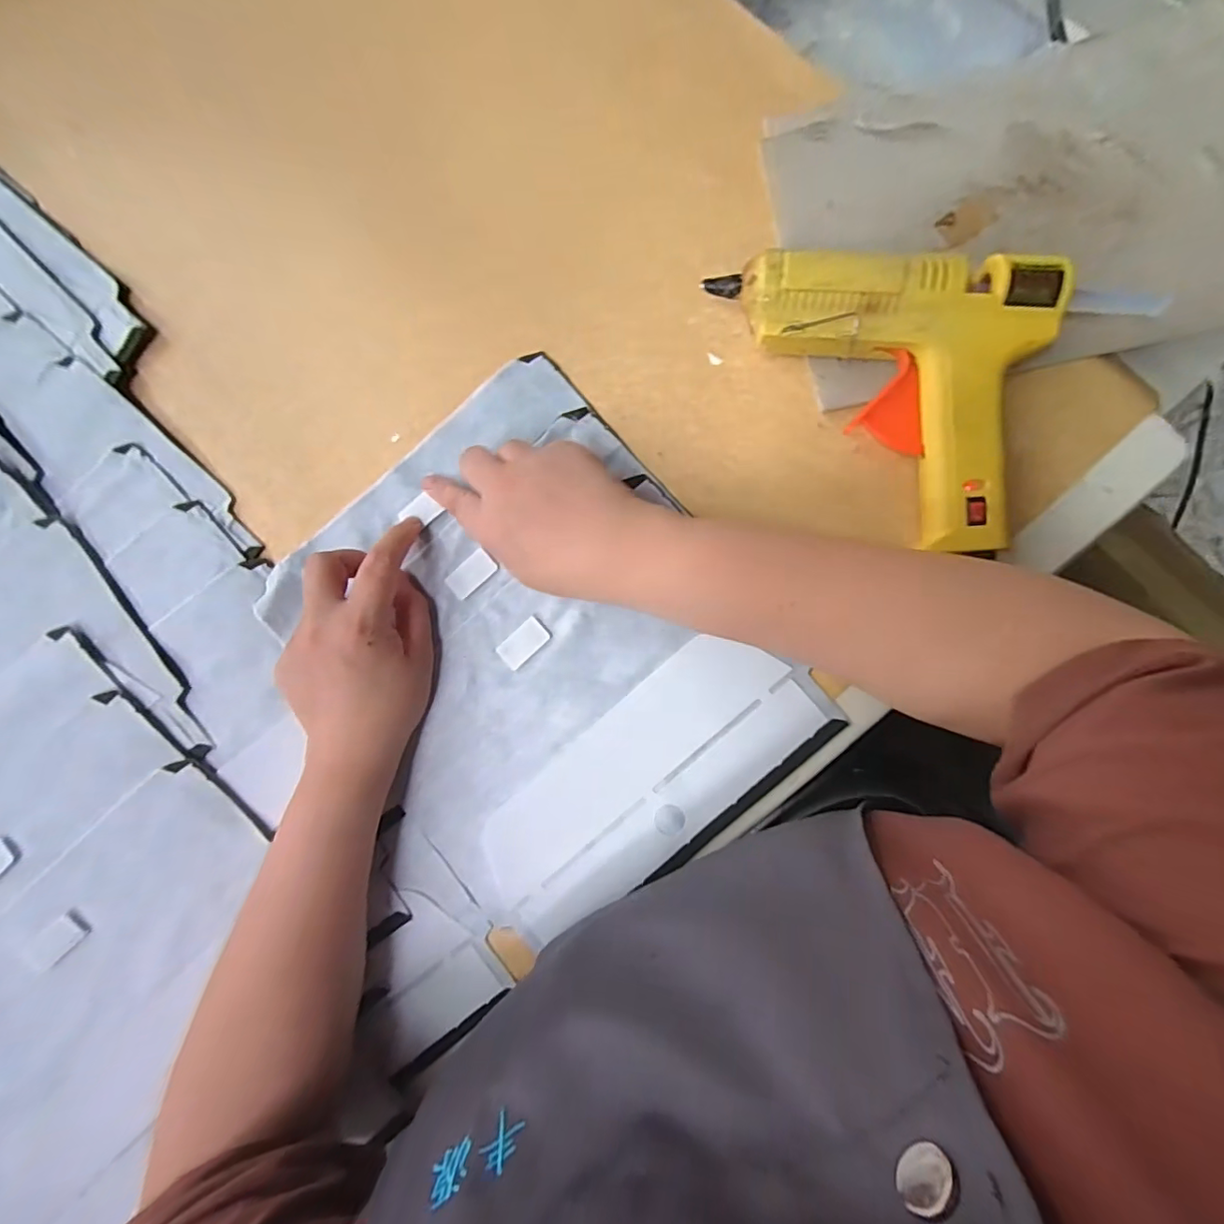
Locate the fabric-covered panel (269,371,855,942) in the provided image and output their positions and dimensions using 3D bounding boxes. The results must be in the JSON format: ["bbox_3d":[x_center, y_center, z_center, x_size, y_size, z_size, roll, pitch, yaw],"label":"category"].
[{"bbox_3d":[-0.051,0.025,0.346,0.253,0.017,0.302,-40,82,1],"label":"fabric-covered panel"}]

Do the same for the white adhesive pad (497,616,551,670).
[{"bbox_3d":[-0.055,0.020,0.346,0.032,0.005,0.018,-44,83,4],"label":"white adhesive pad"}]

